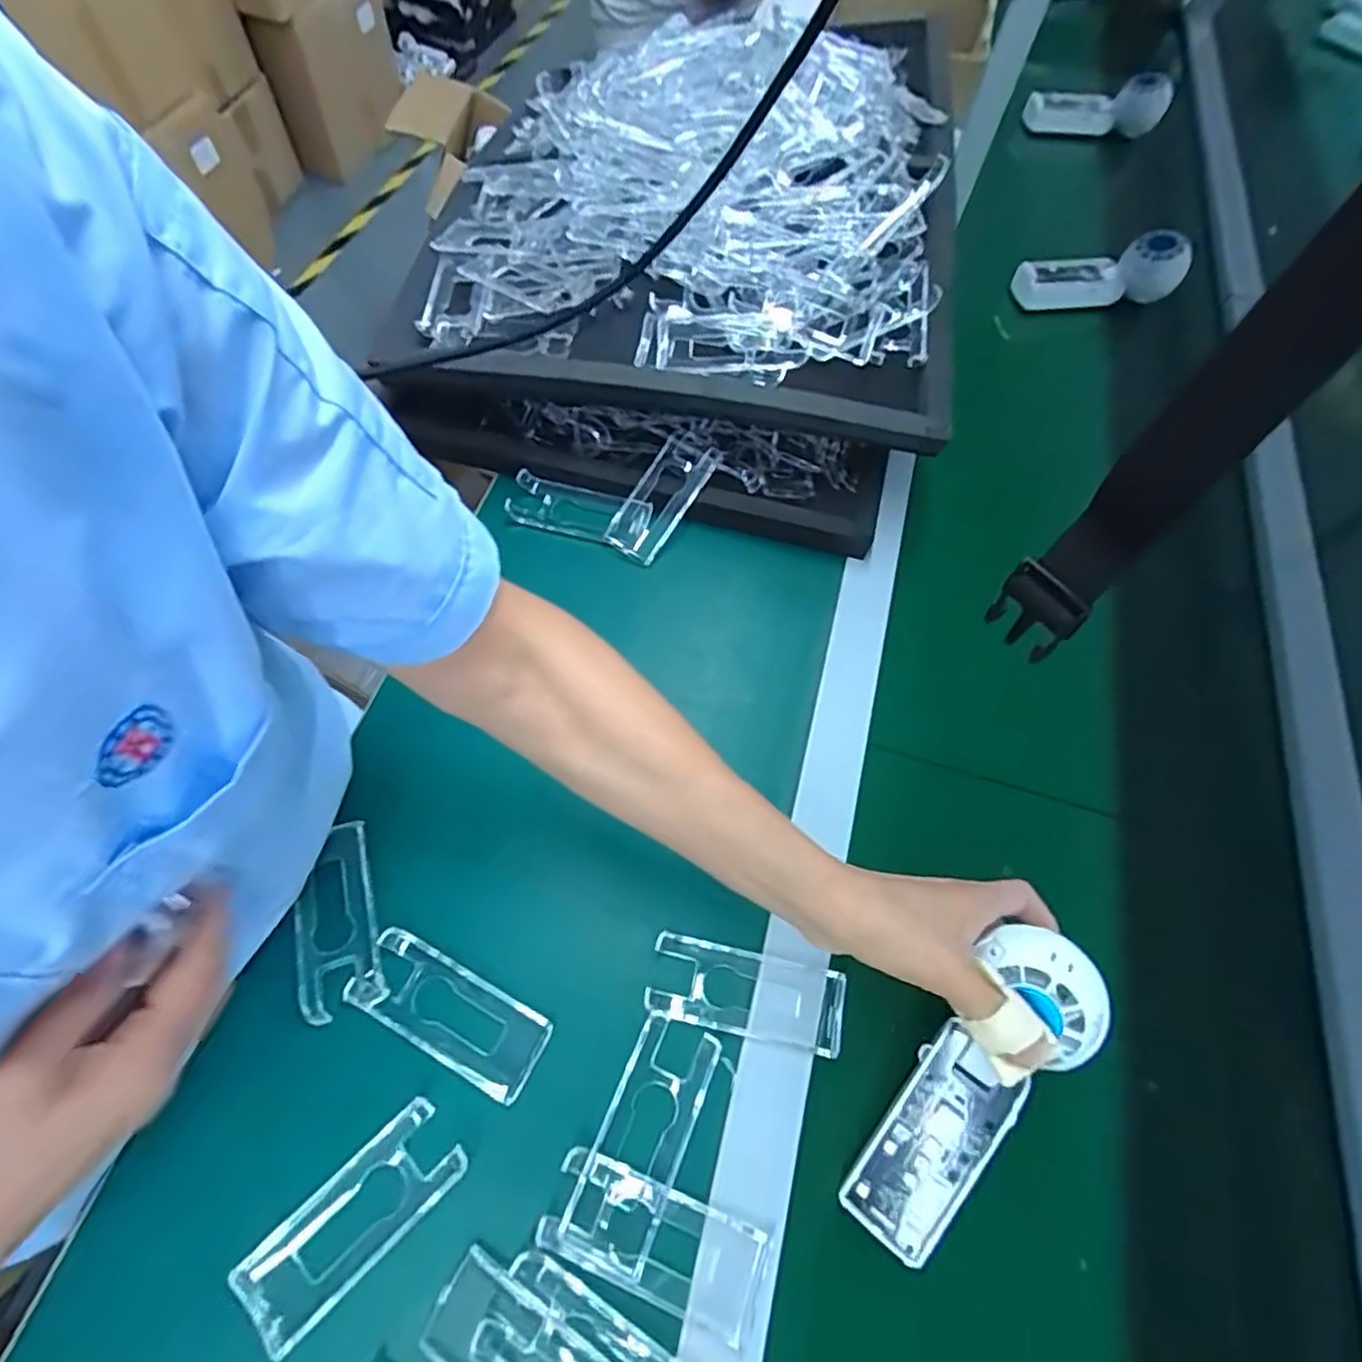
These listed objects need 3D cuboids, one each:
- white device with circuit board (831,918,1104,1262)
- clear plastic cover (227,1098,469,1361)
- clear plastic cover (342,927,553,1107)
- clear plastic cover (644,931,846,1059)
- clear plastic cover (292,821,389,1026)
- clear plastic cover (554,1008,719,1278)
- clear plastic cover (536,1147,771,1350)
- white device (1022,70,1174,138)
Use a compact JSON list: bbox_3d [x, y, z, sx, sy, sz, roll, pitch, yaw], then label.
[{"bbox_3d":[0.140,0.199,0.331,0.051,0.031,0.172,32,102,12],"label":"white device with circuit board"},{"bbox_3d":[-0.161,0.263,0.331,0.110,0.016,0.045,-39,72,-20],"label":"clear plastic cover"},{"bbox_3d":[-0.128,0.183,0.372,0.109,0.009,0.045,26,65,10],"label":"clear plastic cover"},{"bbox_3d":[0.037,0.177,0.384,0.108,0.009,0.043,12,63,3],"label":"clear plastic cover"},{"bbox_3d":[-0.200,0.136,0.391,0.045,0.013,0.105,-18,66,-12],"label":"clear plastic cover"},{"bbox_3d":[-0.019,0.236,0.349,0.044,0.009,0.109,23,64,8],"label":"clear plastic cover"},{"bbox_3d":[-0.014,0.275,0.332,0.106,0.005,0.044,21,64,7],"label":"clear plastic cover"},{"bbox_3d":[0.489,-0.678,0.800,0.165,0.059,0.061,0,63,-4],"label":"white device"}]

